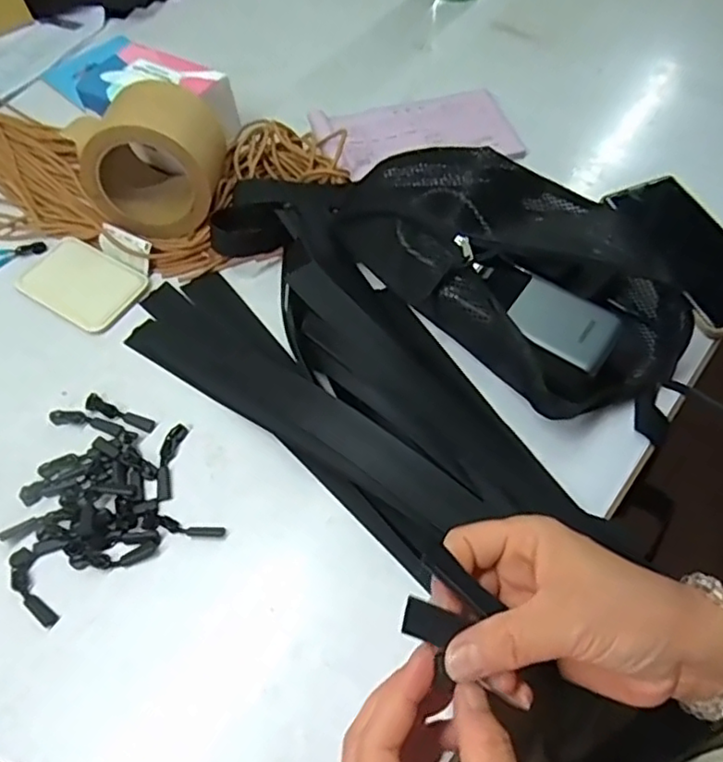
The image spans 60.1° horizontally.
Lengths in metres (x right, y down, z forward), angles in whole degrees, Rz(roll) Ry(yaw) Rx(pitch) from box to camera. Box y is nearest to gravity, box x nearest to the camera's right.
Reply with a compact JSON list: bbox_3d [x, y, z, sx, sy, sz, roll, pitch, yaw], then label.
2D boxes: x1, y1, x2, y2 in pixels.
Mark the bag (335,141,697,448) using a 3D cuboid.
[{"bbox_3d":[0.123,-0.100,0.492,0.179,0.058,0.295,-39,63,-20],"label":"bag"}]

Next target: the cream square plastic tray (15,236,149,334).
[{"bbox_3d":[-0.241,-0.085,0.535,0.102,0.009,0.067,27,63,20],"label":"cream square plastic tray"}]

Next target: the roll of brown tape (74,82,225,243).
[{"bbox_3d":[-0.174,-0.189,0.534,0.106,0.105,0.082,1,50,4],"label":"roll of brown tape"}]

